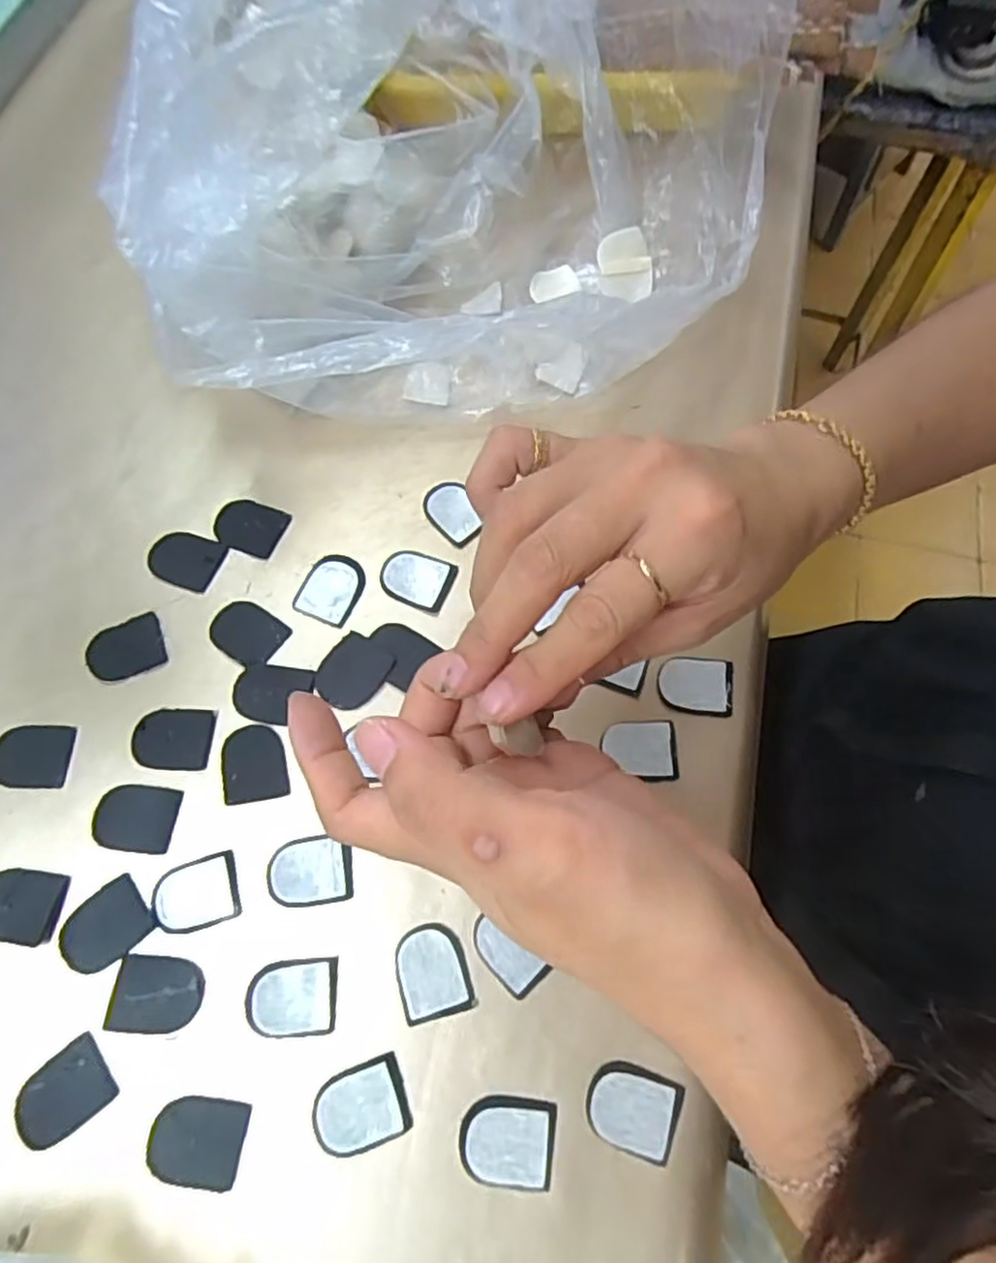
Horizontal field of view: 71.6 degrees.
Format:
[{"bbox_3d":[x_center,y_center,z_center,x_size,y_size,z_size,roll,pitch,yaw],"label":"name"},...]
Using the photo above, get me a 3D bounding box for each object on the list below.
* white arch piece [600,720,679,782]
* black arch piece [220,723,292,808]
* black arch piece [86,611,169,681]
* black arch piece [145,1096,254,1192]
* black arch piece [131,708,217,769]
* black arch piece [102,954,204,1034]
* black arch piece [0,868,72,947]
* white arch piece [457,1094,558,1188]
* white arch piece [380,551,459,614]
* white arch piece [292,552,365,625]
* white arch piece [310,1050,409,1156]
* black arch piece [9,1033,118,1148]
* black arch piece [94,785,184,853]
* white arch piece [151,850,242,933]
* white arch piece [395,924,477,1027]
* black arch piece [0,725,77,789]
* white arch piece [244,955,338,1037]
[{"bbox_3d":[0.063,0.053,0.308,0.032,0.004,0.026,-2,70,-1],"label":"white arch piece"},{"bbox_3d":[-0.107,0.057,0.303,0.028,0.004,0.033,-11,70,-4],"label":"black arch piece"},{"bbox_3d":[-0.173,0.008,0.320,0.033,0.004,0.026,-23,72,-8],"label":"black arch piece"},{"bbox_3d":[-0.111,0.188,0.254,0.034,0.004,0.027,6,70,2],"label":"black arch piece"},{"bbox_3d":[-0.145,0.047,0.306,0.034,0.004,0.027,3,70,1],"label":"black arch piece"},{"bbox_3d":[-0.134,0.142,0.270,0.034,0.004,0.027,5,70,1],"label":"black arch piece"},{"bbox_3d":[-0.196,0.111,0.281,0.035,0.004,0.027,7,70,2],"label":"black arch piece"},{"bbox_3d":[0.004,0.189,0.256,0.034,0.004,0.028,4,70,1],"label":"white arch piece"},{"bbox_3d":[-0.040,-0.026,0.335,0.035,0.004,0.027,22,71,8],"label":"white arch piece"},{"bbox_3d":[-0.080,-0.022,0.332,0.026,0.004,0.034,22,71,8],"label":"white arch piece"},{"bbox_3d":[-0.052,0.178,0.258,0.034,0.004,0.026,-19,71,-7],"label":"white arch piece"},{"bbox_3d":[-0.164,0.173,0.257,0.033,0.004,0.025,-36,74,-13],"label":"black arch piece"},{"bbox_3d":[-0.154,0.078,0.293,0.033,0.004,0.026,6,70,2],"label":"black arch piece"},{"bbox_3d":[-0.124,0.108,0.282,0.033,0.004,0.026,-17,71,-6],"label":"white arch piece"},{"bbox_3d":[-0.027,0.135,0.275,0.028,0.004,0.034,-16,71,-6],"label":"white arch piece"},{"bbox_3d":[-0.205,0.054,0.303,0.034,0.004,0.027,2,70,1],"label":"black arch piece"},{"bbox_3d":[-0.081,0.143,0.270,0.034,0.004,0.027,-3,70,-1],"label":"white arch piece"}]

